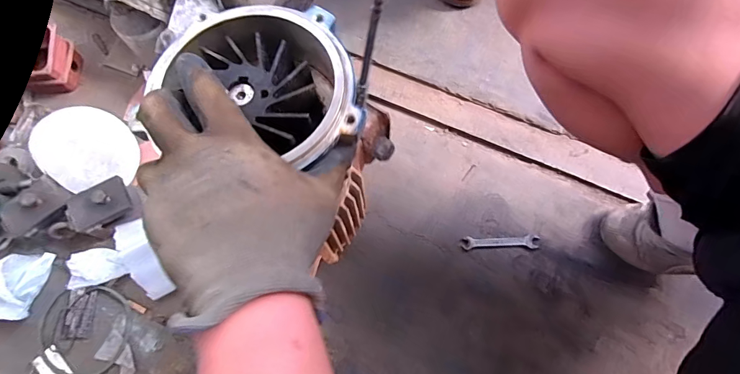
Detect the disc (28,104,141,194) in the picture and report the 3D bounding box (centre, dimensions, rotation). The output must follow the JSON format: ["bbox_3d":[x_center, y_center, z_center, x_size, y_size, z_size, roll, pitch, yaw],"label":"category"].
[{"bbox_3d":[-0.511,-0.070,0.714,0.158,0.008,0.146,-9,115,-21],"label":"disc"}]

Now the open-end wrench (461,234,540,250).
[{"bbox_3d":[0.227,0.096,0.689,0.128,0.005,0.023,-2,72,1],"label":"open-end wrench"}]

